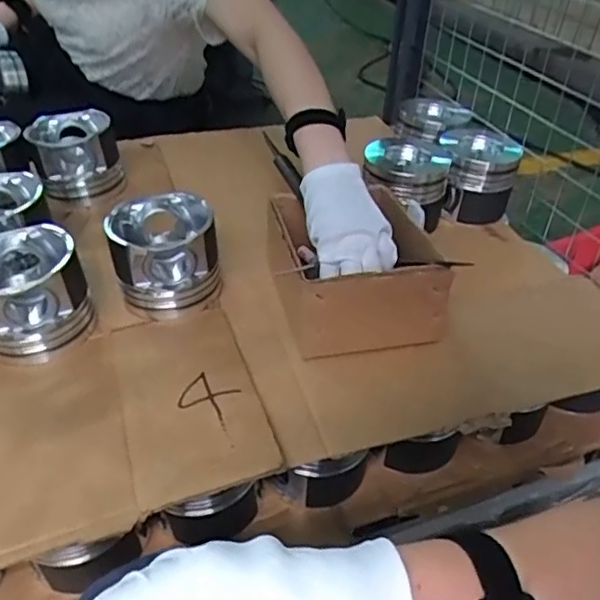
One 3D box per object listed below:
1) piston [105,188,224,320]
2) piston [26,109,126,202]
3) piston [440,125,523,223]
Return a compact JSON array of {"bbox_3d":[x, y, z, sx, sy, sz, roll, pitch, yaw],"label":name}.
[{"bbox_3d":[-0.146,-0.052,0.649,0.107,0.090,0.107,-4,41,-9],"label":"piston"},{"bbox_3d":[-0.303,-0.198,0.811,0.106,0.091,0.106,-12,43,-19],"label":"piston"},{"bbox_3d":[0.246,-0.174,0.836,0.108,0.093,0.096,11,41,8],"label":"piston"}]

